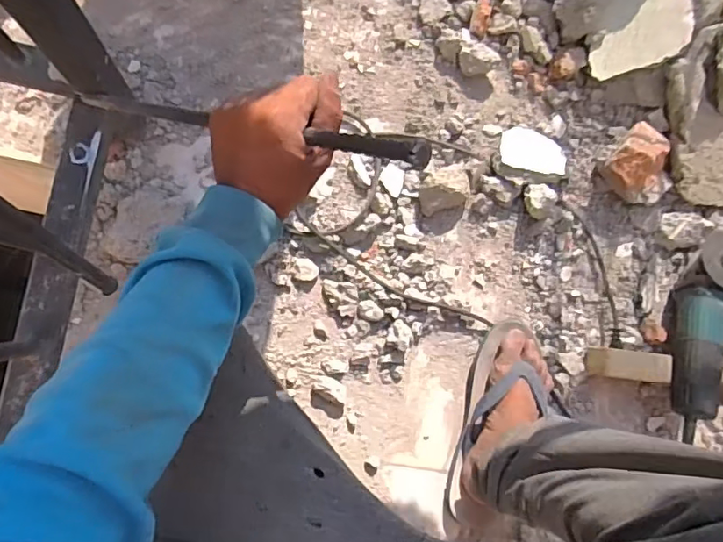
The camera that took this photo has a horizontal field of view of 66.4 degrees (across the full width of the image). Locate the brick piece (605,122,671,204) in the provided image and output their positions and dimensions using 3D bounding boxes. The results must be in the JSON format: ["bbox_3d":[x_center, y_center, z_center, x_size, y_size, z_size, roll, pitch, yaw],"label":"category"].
[{"bbox_3d":[0.413,-0.153,0.810,0.095,0.051,0.110,-34,92,-10],"label":"brick piece"}]

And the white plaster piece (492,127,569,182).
[{"bbox_3d":[0.248,-0.168,0.799,0.104,0.019,0.081,12,70,-8],"label":"white plaster piece"}]

